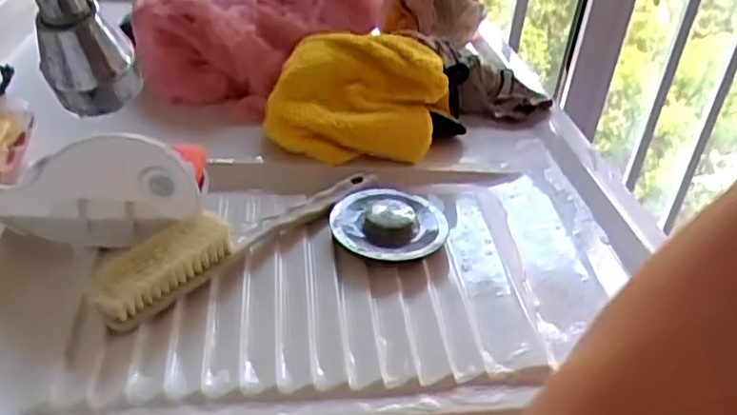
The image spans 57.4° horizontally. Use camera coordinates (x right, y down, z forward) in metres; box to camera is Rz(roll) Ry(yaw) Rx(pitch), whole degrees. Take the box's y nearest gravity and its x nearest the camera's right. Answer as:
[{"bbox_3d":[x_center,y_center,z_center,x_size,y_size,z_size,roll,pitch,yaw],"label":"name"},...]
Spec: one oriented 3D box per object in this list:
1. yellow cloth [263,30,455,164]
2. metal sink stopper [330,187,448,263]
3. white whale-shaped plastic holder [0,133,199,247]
[{"bbox_3d":[-0.005,-0.097,0.564,0.148,0.079,0.094,7,31,0],"label":"yellow cloth"},{"bbox_3d":[0.014,0.009,0.480,0.081,0.019,0.079,5,31,-3],"label":"metal sink stopper"},{"bbox_3d":[-0.183,-0.009,0.439,0.136,0.089,0.020,3,31,-6],"label":"white whale-shaped plastic holder"}]

